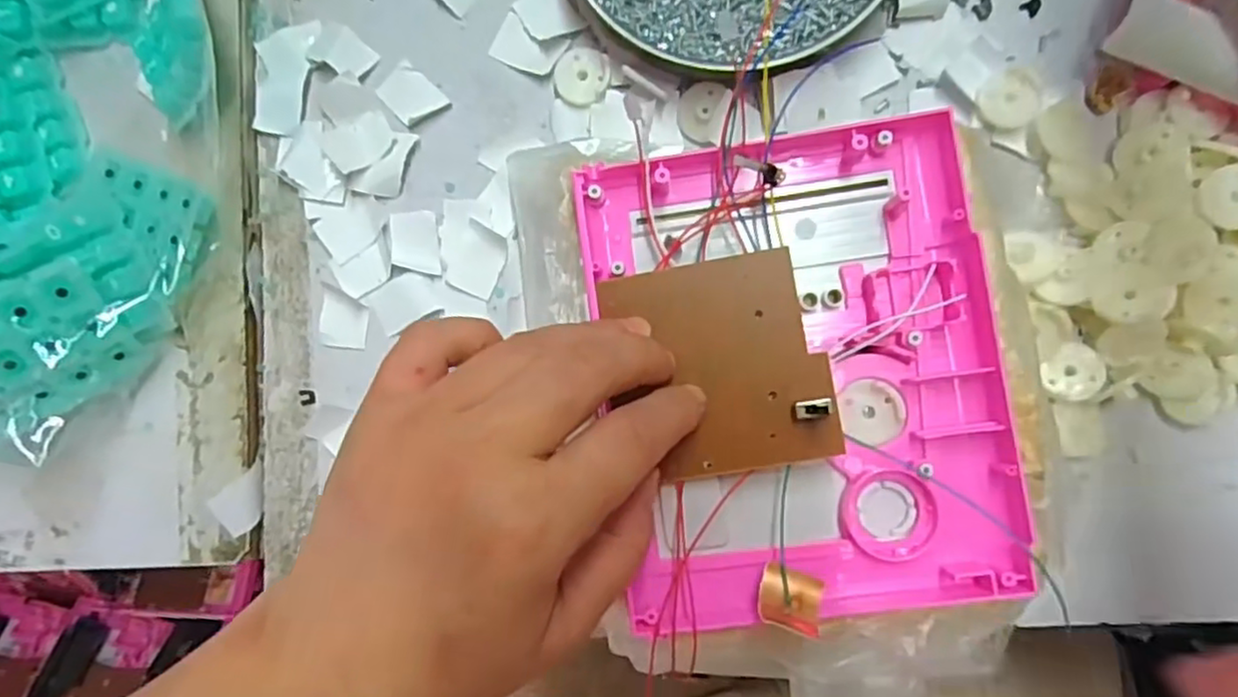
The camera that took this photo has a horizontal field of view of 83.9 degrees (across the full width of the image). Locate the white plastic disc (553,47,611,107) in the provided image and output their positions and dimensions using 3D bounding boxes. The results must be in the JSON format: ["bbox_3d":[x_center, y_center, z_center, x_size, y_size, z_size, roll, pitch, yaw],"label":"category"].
[{"bbox_3d":[-0.015,-0.112,0.282,0.023,0.006,0.024,0,88,4],"label":"white plastic disc"}]

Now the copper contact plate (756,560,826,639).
[{"bbox_3d":[0.056,0.082,0.225,0.021,0.004,0.019,20,57,1],"label":"copper contact plate"}]

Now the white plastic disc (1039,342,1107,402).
[{"bbox_3d":[0.173,0.009,0.263,0.020,0.005,0.022,-8,71,25],"label":"white plastic disc"}]

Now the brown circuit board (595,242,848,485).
[{"bbox_3d":[0.035,0.006,0.236,0.068,0.008,0.072,-12,87,3],"label":"brown circuit board"}]

